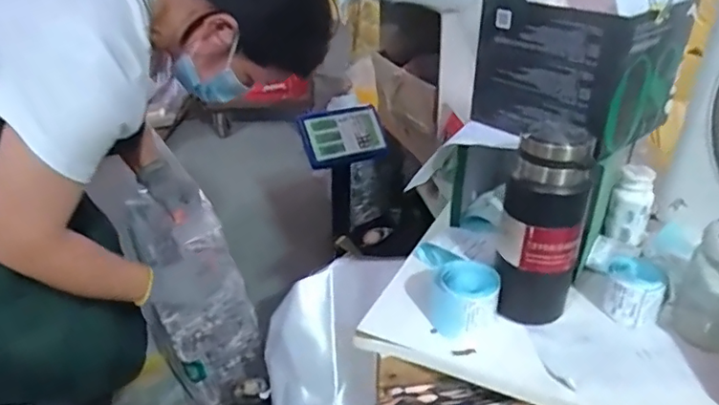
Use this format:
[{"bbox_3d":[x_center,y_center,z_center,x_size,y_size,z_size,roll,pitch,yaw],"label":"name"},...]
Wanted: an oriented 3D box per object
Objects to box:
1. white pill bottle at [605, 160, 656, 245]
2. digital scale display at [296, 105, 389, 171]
[{"bbox_3d":[0.346,0.004,0.717,0.047,0.092,0.047,17,33,27],"label":"white pill bottle"},{"bbox_3d":[-0.049,-0.184,1.574,0.228,0.156,0.081,-14,6,-9],"label":"digital scale display"}]

